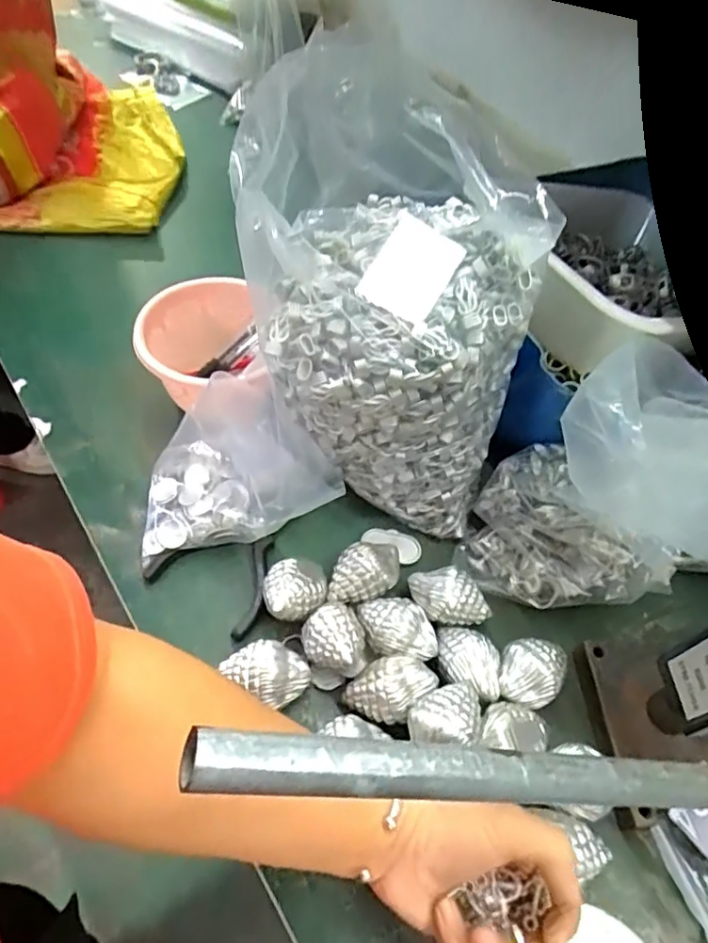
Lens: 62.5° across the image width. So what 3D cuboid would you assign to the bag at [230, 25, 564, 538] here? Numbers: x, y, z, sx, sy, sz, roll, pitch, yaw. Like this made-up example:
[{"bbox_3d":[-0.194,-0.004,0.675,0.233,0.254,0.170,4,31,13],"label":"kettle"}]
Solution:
[{"bbox_3d":[0.034,-0.112,0.462,0.197,0.292,0.173,19,55,8],"label":"bag"}]

